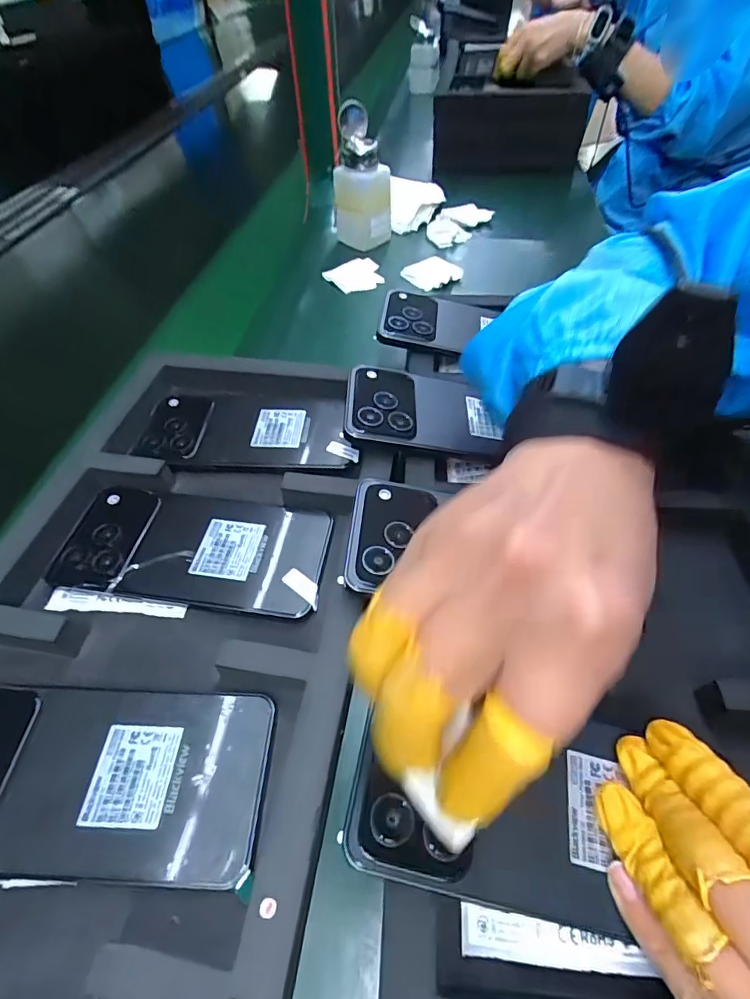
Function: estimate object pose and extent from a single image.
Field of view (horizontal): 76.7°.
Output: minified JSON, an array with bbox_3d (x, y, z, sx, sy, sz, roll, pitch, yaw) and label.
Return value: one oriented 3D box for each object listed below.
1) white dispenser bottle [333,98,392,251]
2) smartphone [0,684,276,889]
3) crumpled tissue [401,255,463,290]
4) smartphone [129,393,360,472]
[{"bbox_3d":[-0.013,-0.366,0.546,0.059,0.133,0.053,-12,51,-7],"label":"white dispenser bottle"},{"bbox_3d":[-0.128,0.125,0.217,0.155,0.016,0.074,0,50,3],"label":"smartphone"},{"bbox_3d":[0.064,-0.254,0.533,0.046,0.019,0.051,-30,55,-20],"label":"crumpled tissue"},{"bbox_3d":[-0.092,-0.058,0.361,0.157,0.010,0.087,1,50,3],"label":"smartphone"}]

